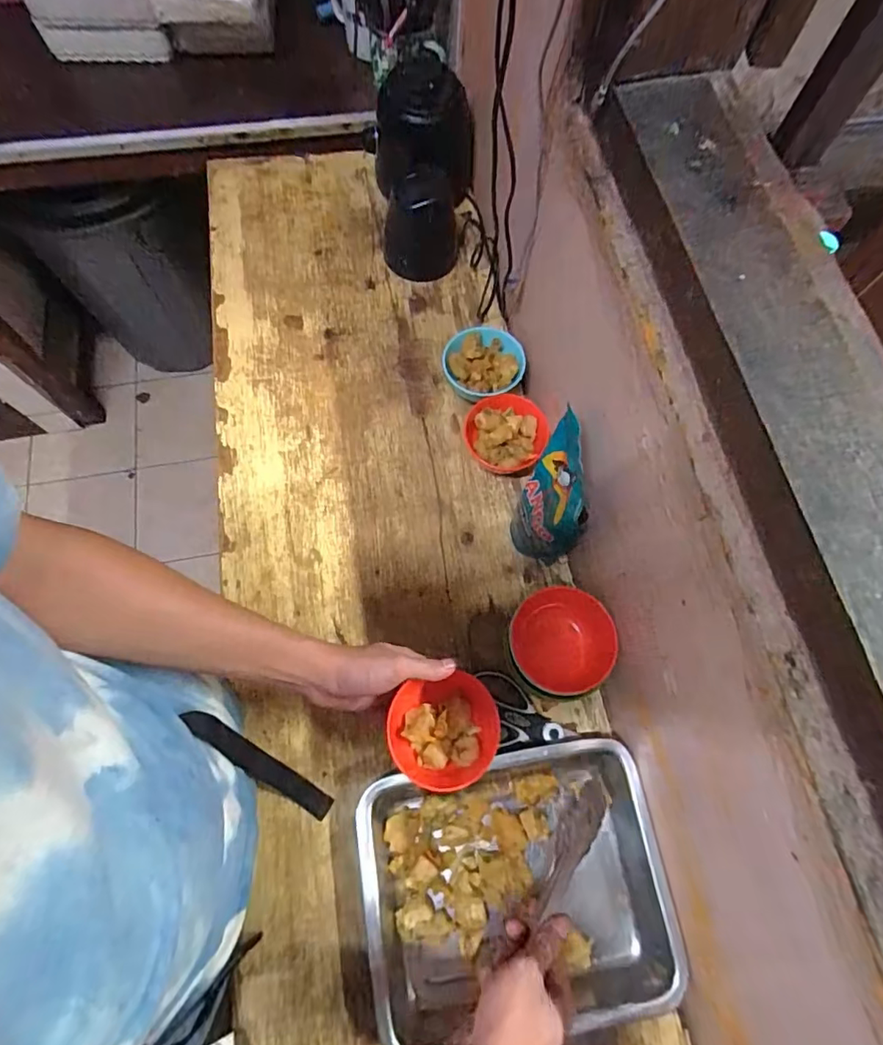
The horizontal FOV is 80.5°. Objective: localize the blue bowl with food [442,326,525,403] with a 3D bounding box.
[{"bbox_3d":[0.060,-0.218,0.744,0.102,0.057,0.107,0,70,-1],"label":"blue bowl with food"}]

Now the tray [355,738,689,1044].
[{"bbox_3d":[0.073,0.372,0.534,0.303,0.048,0.238,-9,71,-4],"label":"tray"}]

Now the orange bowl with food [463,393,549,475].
[{"bbox_3d":[0.088,-0.116,0.712,0.107,0.046,0.103,0,70,-1],"label":"orange bowl with food"}]

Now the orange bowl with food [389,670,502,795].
[{"bbox_3d":[0.003,0.211,0.521,0.109,0.043,0.102,0,70,-1],"label":"orange bowl with food"}]

